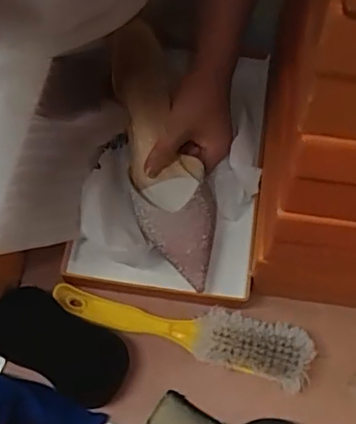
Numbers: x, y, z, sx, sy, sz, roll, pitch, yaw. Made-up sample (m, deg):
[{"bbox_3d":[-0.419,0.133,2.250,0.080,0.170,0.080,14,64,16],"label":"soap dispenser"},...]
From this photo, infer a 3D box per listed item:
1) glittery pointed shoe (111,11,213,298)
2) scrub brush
[{"bbox_3d":[-0.016,-0.052,0.566,0.071,0.062,0.253,-15,84,-8],"label":"glittery pointed shoe"},{"bbox_3d":[0.003,0.103,0.523,0.228,0.032,0.047,15,63,7],"label":"scrub brush"}]

